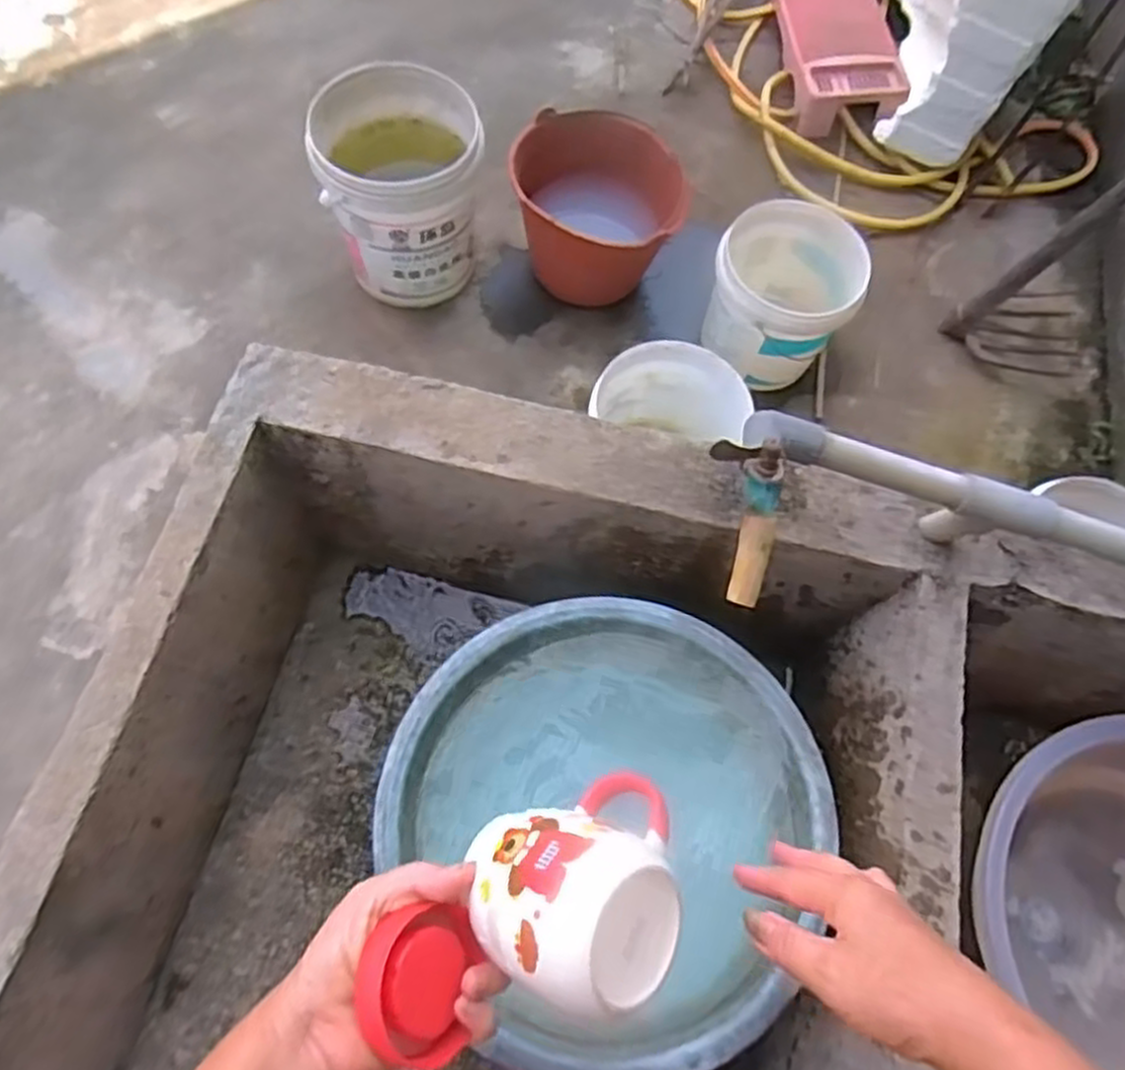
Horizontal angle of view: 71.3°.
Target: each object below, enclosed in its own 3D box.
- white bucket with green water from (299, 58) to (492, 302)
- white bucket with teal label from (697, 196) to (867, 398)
[{"bbox_3d":[-0.299,-0.646,1.484,0.285,0.299,0.290,1,69,-3],"label":"white bucket with green water"},{"bbox_3d":[0.411,-0.449,1.487,0.258,0.222,0.282,1,69,-3],"label":"white bucket with teal label"}]

